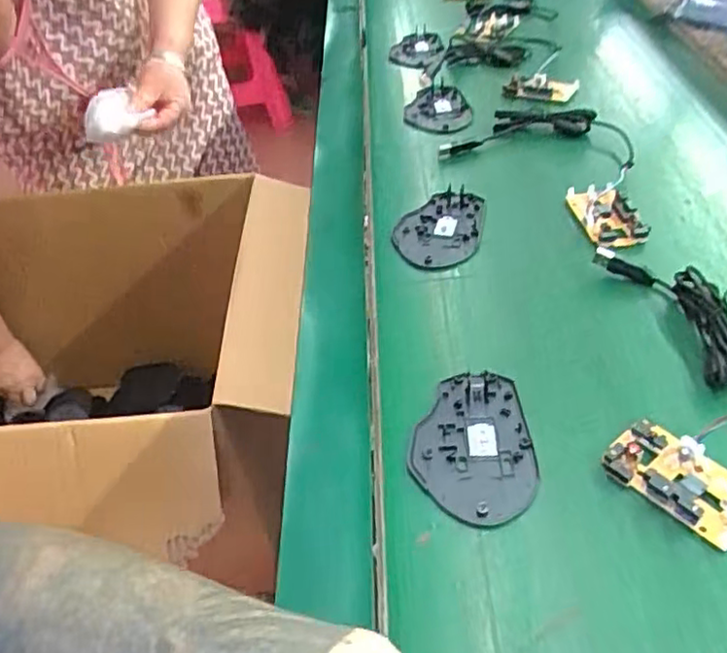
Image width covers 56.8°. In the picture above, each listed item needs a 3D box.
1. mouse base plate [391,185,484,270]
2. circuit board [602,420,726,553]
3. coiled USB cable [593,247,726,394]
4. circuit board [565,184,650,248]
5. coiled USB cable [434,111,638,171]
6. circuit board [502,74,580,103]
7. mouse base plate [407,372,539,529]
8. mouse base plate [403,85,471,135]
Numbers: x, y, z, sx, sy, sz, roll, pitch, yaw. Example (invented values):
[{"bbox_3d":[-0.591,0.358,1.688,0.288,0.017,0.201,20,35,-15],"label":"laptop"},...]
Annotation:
[{"bbox_3d":[0.065,-0.085,0.580,0.070,0.009,0.104,8,43,14],"label":"mouse base plate"},{"bbox_3d":[0.178,0.085,0.376,0.046,0.012,0.077,-34,49,-29],"label":"circuit board"},{"bbox_3d":[0.233,0.007,0.449,0.046,0.020,0.216,-13,42,-9],"label":"coiled USB cable"},{"bbox_3d":[0.205,-0.097,0.572,0.044,0.012,0.082,-9,42,-5],"label":"circuit board"},{"bbox_3d":[0.178,-0.193,0.684,0.181,0.018,0.097,11,44,17],"label":"coiled USB cable"},{"bbox_3d":[0.203,-0.275,0.775,0.078,0.013,0.047,16,46,22],"label":"circuit board"},{"bbox_3d":[0.066,0.071,0.409,0.072,0.005,0.107,0,42,6],"label":"mouse base plate"},{"bbox_3d":[0.083,-0.243,0.757,0.072,0.008,0.115,2,42,8],"label":"mouse base plate"}]

